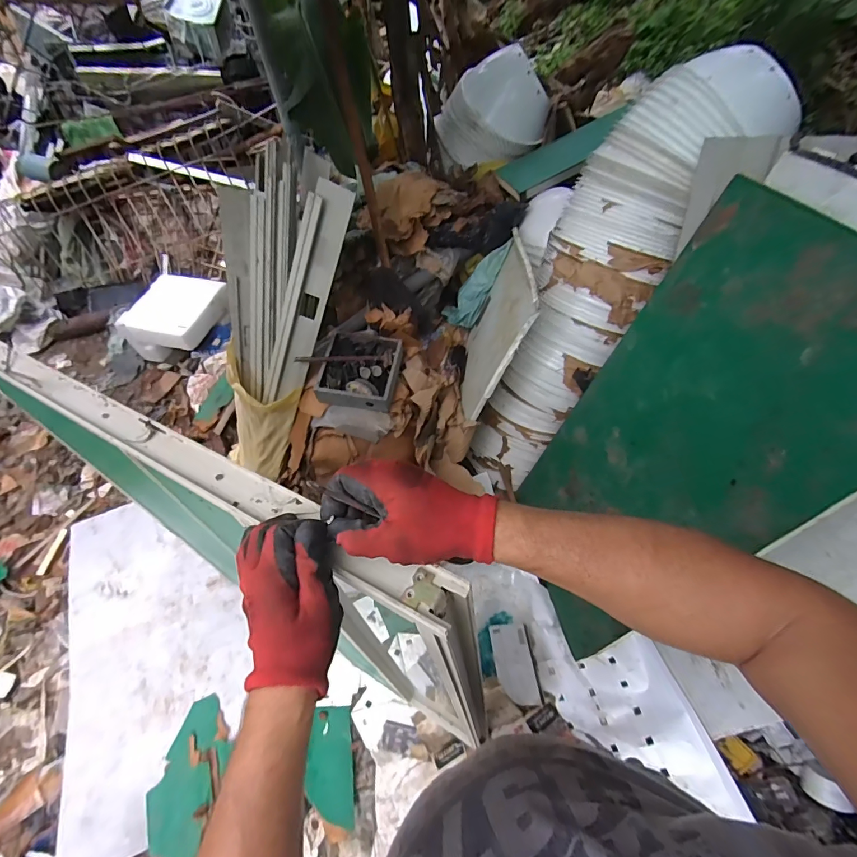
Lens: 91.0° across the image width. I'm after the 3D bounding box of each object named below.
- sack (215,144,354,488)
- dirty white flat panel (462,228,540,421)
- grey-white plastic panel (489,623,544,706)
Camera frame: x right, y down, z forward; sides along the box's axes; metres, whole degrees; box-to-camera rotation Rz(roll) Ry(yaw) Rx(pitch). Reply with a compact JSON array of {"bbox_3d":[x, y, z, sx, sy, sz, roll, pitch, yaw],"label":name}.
[{"bbox_3d":[-0.544,-0.255,1.401,0.242,1.193,0.294,-7,44,-38],"label":"sack"},{"bbox_3d":[0.216,-0.320,1.379,0.028,0.489,0.536,17,37,-11],"label":"dirty white flat panel"},{"bbox_3d":[0.262,0.711,1.275,0.120,0.032,0.228,-10,51,1],"label":"grey-white plastic panel"}]

